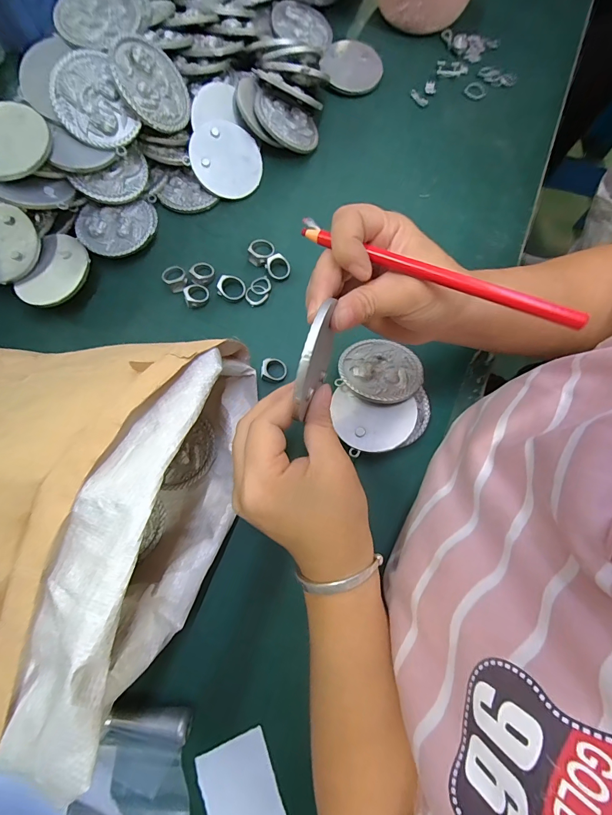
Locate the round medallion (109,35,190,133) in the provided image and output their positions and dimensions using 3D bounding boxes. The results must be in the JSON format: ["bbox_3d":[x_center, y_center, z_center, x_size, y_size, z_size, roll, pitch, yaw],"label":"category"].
[{"bbox_3d":[-0.144,-0.302,0.336,0.009,0.071,0.068,2,61,45],"label":"round medallion"}]

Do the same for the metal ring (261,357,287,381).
[{"bbox_3d":[-0.030,-0.036,0.335,0.023,0.008,0.022,0,77,-1],"label":"metal ring"}]

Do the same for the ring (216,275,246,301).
[{"bbox_3d":[-0.074,-0.121,0.356,0.026,0.012,0.025,0,77,-1],"label":"ring"}]

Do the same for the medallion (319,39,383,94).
[{"bbox_3d":[0.055,-0.405,0.423,0.068,0.009,0.069,1,80,-6],"label":"medallion"}]

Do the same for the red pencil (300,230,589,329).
[{"bbox_3d":[0.067,-0.078,0.205,0.162,0.006,0.006,27,78,19],"label":"red pencil"}]

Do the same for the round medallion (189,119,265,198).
[{"bbox_3d":[-0.083,-0.261,0.377,0.072,0.005,0.071,-2,97,-21],"label":"round medallion"}]

